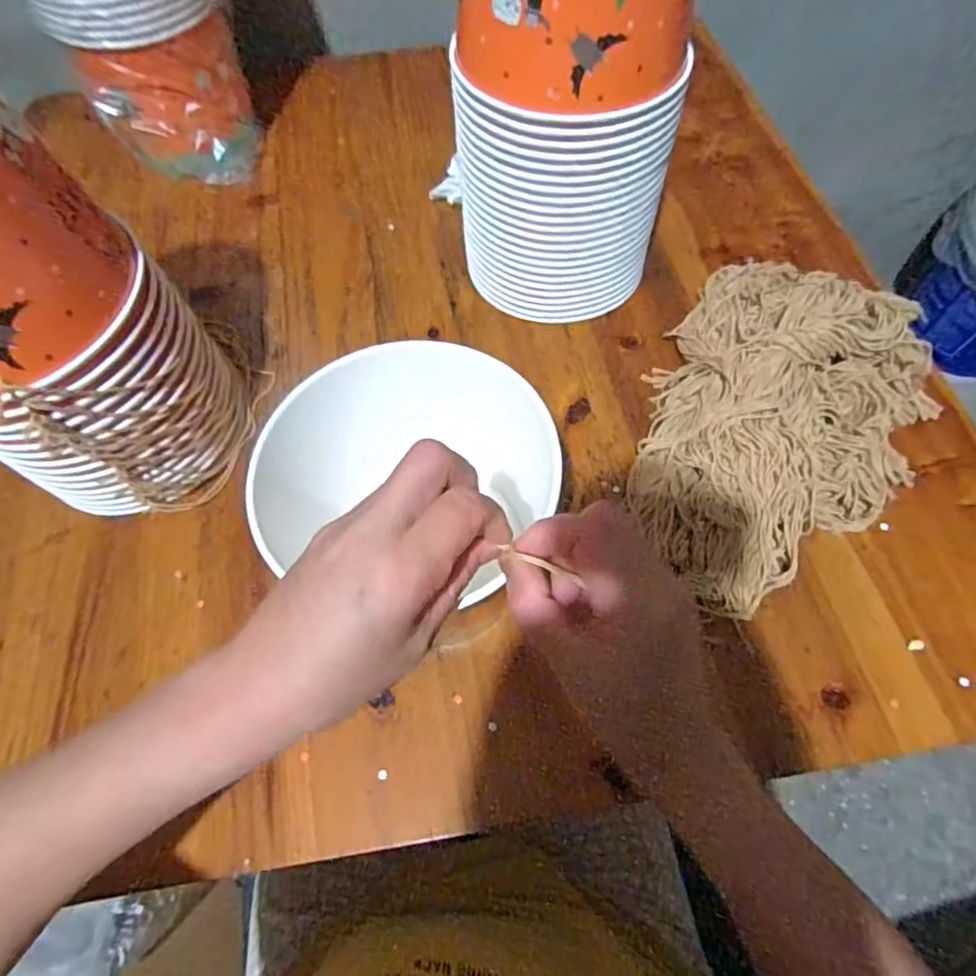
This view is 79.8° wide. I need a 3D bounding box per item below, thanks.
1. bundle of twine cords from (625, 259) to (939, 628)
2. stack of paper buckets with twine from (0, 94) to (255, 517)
[{"bbox_3d":[0.206,-0.048,0.431,0.196,0.055,0.283,32,69,18],"label":"bundle of twine cords"},{"bbox_3d":[-0.284,-0.107,0.362,0.137,0.277,0.155,31,69,18],"label":"stack of paper buckets with twine"}]

